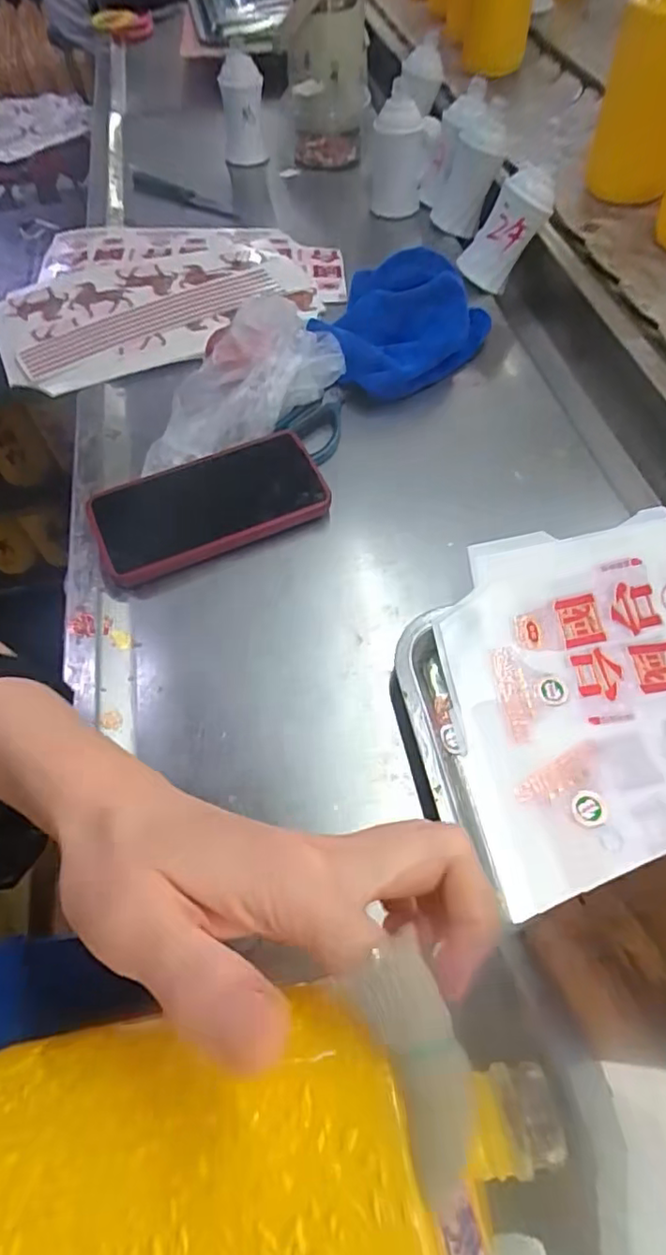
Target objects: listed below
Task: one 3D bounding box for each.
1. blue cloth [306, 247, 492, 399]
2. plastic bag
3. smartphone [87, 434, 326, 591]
[{"bbox_3d":[0.054,-0.273,0.543,0.161,0.057,0.127,-30,61,-13],"label":"blue cloth"},{"bbox_3d":[-0.067,-0.185,0.467,0.096,0.061,0.179,24,63,18],"label":"plastic bag"},{"bbox_3d":[-0.090,-0.092,0.444,0.166,0.016,0.082,-24,59,-10],"label":"smartphone"}]

